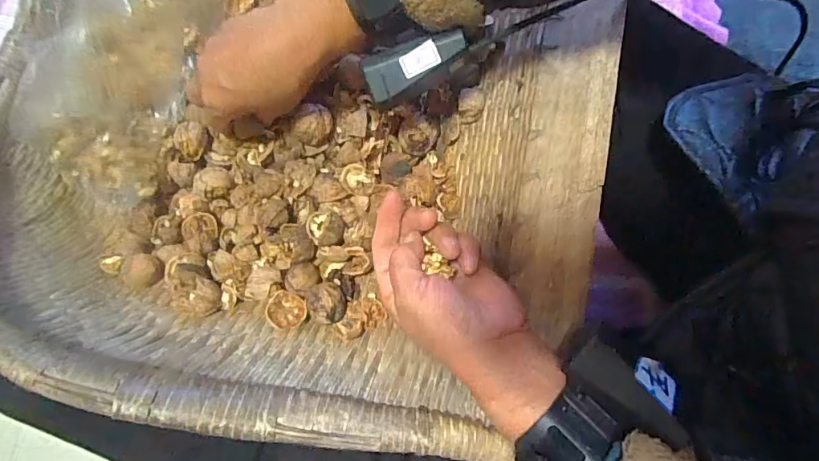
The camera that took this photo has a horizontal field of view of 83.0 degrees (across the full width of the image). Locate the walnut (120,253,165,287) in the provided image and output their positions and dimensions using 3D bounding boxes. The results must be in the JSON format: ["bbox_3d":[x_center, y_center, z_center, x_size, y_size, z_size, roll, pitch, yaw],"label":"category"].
[{"bbox_3d":[-0.229,0.034,0.399,0.031,0.022,0.028,5,78,0],"label":"walnut"}]

